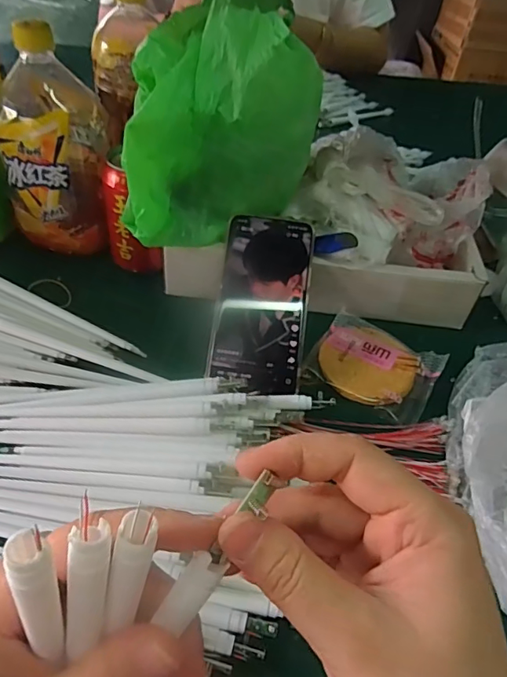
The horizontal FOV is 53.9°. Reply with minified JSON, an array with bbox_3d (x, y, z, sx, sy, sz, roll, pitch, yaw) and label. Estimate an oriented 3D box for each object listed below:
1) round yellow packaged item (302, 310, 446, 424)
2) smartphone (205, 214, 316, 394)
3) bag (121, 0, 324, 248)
[{"bbox_3d":[0.108,0.022,0.442,0.104,0.009,0.094,25,49,17],"label":"round yellow packaged item"},{"bbox_3d":[0.008,-0.033,0.426,0.076,0.007,0.153,8,75,2],"label":"smartphone"},{"bbox_3d":[-0.026,-0.169,0.404,0.151,0.181,0.083,0,46,-6],"label":"bag"}]

